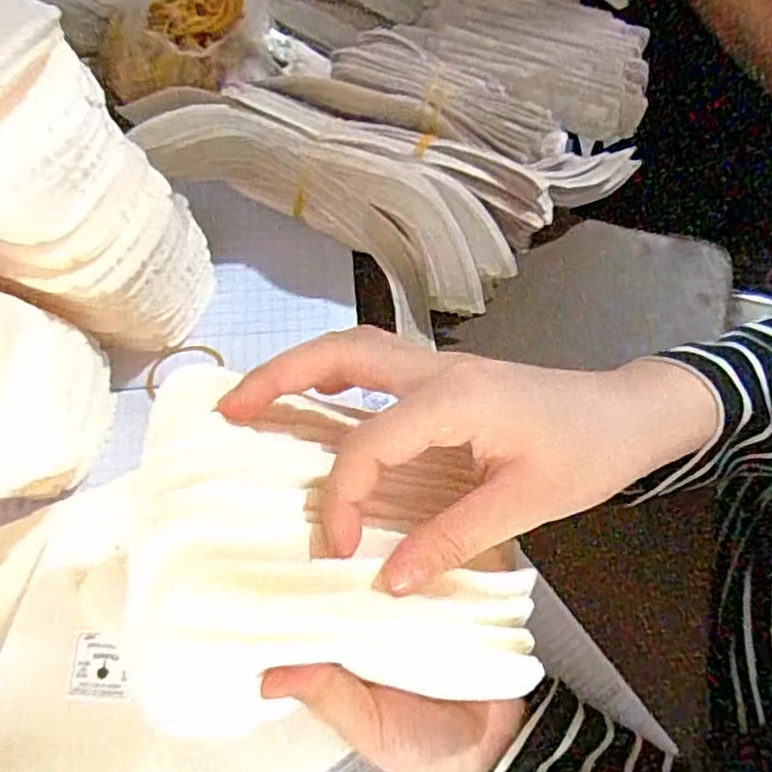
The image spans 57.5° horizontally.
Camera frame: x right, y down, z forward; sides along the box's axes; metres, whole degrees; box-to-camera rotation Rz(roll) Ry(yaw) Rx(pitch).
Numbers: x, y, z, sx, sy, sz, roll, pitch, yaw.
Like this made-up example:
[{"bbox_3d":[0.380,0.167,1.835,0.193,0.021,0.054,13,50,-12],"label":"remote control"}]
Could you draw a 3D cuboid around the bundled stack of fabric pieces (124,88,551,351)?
[{"bbox_3d":[-0.035,-0.125,0.435,0.247,0.070,0.118,28,67,12],"label":"bundled stack of fabric pieces"}]

